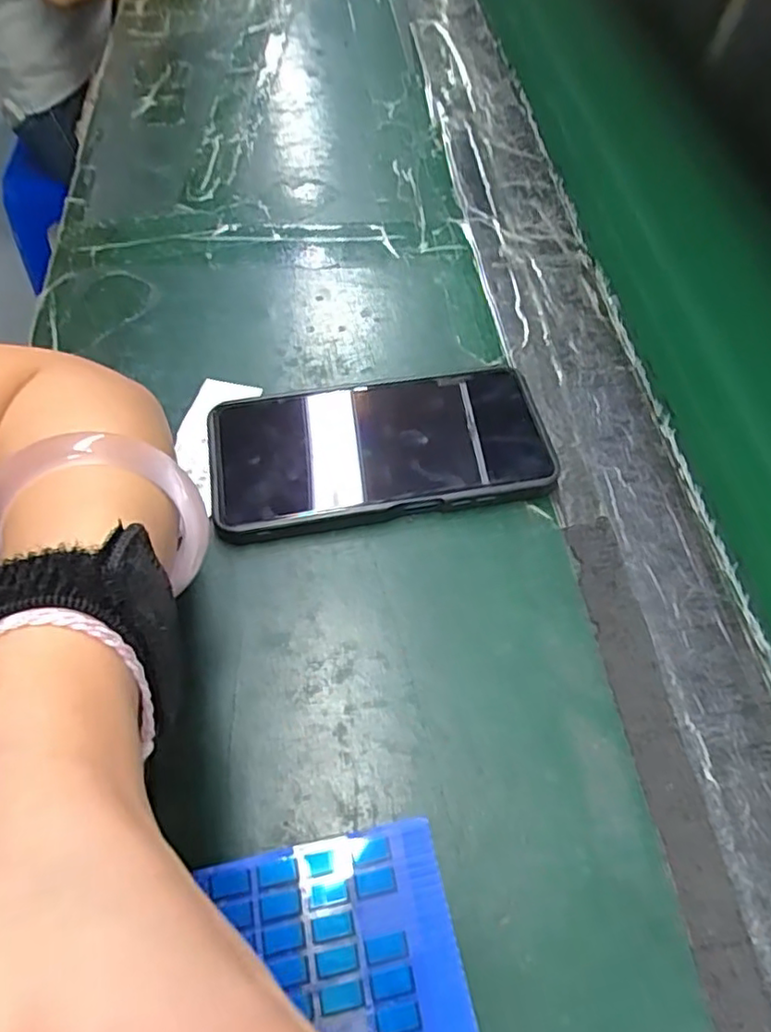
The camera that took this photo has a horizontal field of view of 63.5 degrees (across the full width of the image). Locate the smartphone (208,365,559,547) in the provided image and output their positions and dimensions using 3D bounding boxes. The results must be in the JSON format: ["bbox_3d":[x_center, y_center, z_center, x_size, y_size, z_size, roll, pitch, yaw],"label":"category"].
[{"bbox_3d":[-0.004,-0.035,0.318,0.165,0.019,0.085,-9,59,-7],"label":"smartphone"}]

